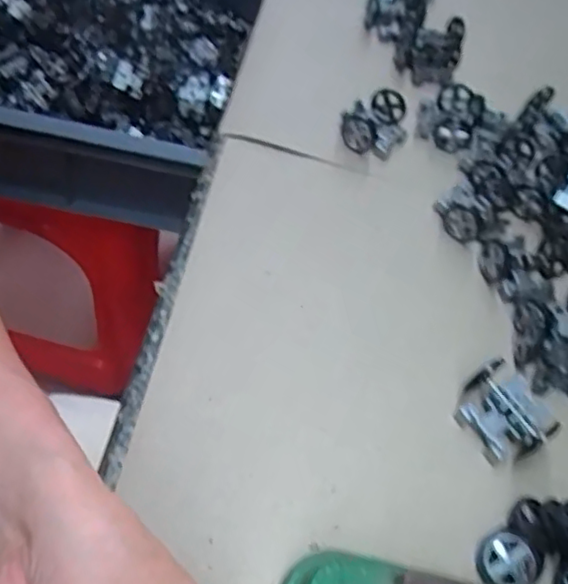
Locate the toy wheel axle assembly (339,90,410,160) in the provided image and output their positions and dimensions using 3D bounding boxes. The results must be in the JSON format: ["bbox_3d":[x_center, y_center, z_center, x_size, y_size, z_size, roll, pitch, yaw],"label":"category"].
[{"bbox_3d":[0.067,-0.122,0.455,0.041,0.027,0.049,25,54,5],"label":"toy wheel axle assembly"}]

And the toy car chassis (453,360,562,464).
[{"bbox_3d":[0.121,0.062,0.340,0.047,0.025,0.046,-23,63,-25],"label":"toy car chassis"}]

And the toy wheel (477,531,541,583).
[{"bbox_3d":[0.106,0.127,0.299,0.027,0.006,0.025,6,55,-8],"label":"toy wheel"}]

